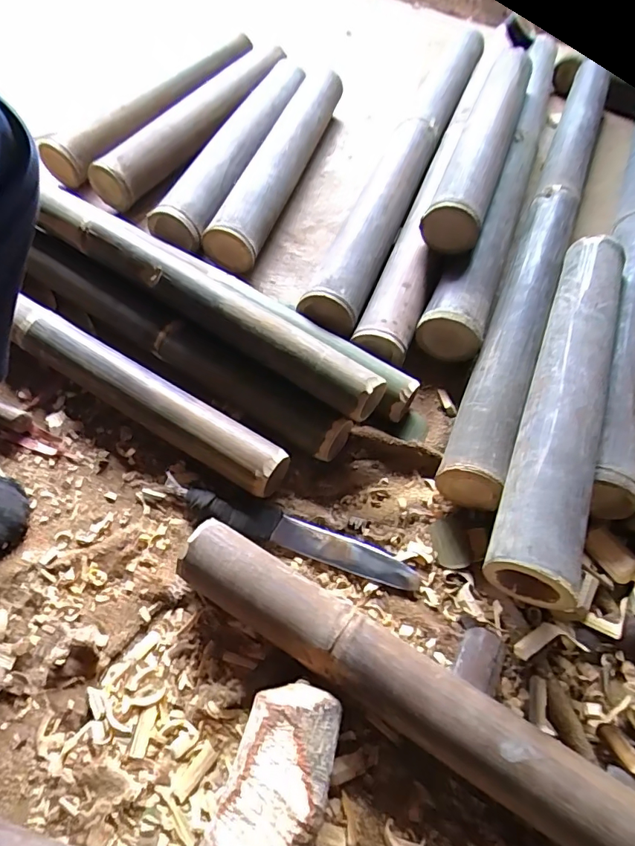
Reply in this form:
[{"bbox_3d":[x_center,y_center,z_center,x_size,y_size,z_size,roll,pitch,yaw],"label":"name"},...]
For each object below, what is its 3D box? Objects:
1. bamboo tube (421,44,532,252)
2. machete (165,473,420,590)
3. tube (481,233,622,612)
[{"bbox_3d":[0.275,-0.462,0.767,0.078,0.087,0.534,20,60,11],"label":"bamboo tube"},{"bbox_3d":[-0.032,0.115,0.503,0.280,0.017,0.034,17,58,10],"label":"machete"},{"bbox_3d":[0.274,-0.045,0.520,0.074,0.064,0.482,21,60,12],"label":"tube"}]

